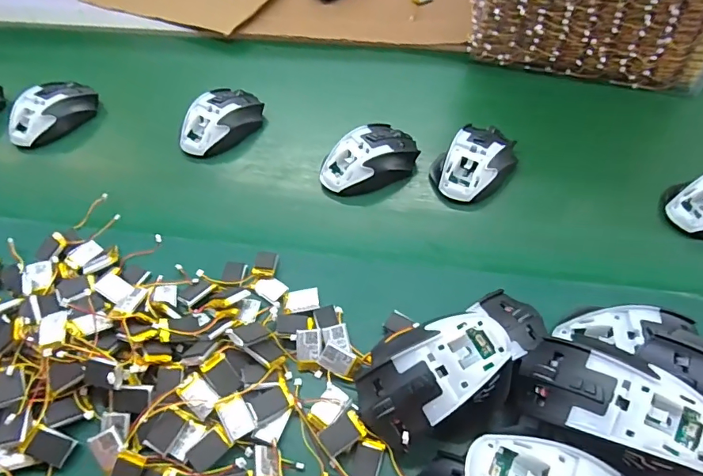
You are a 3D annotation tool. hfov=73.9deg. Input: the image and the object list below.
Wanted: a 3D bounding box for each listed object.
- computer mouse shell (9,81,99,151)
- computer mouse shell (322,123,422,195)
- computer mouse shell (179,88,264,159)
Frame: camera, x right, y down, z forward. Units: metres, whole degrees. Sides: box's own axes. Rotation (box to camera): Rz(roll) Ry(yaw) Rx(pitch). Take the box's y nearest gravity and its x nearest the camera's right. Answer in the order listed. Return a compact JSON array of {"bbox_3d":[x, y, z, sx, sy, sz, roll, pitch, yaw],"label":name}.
[{"bbox_3d":[-0.384,-0.162,0.598,0.056,0.043,0.115,32,59,25],"label":"computer mouse shell"},{"bbox_3d":[0.021,-0.088,0.524,0.112,0.041,0.061,-31,56,-21],"label":"computer mouse shell"},{"bbox_3d":[-0.159,-0.146,0.574,0.057,0.043,0.112,27,57,22],"label":"computer mouse shell"}]

